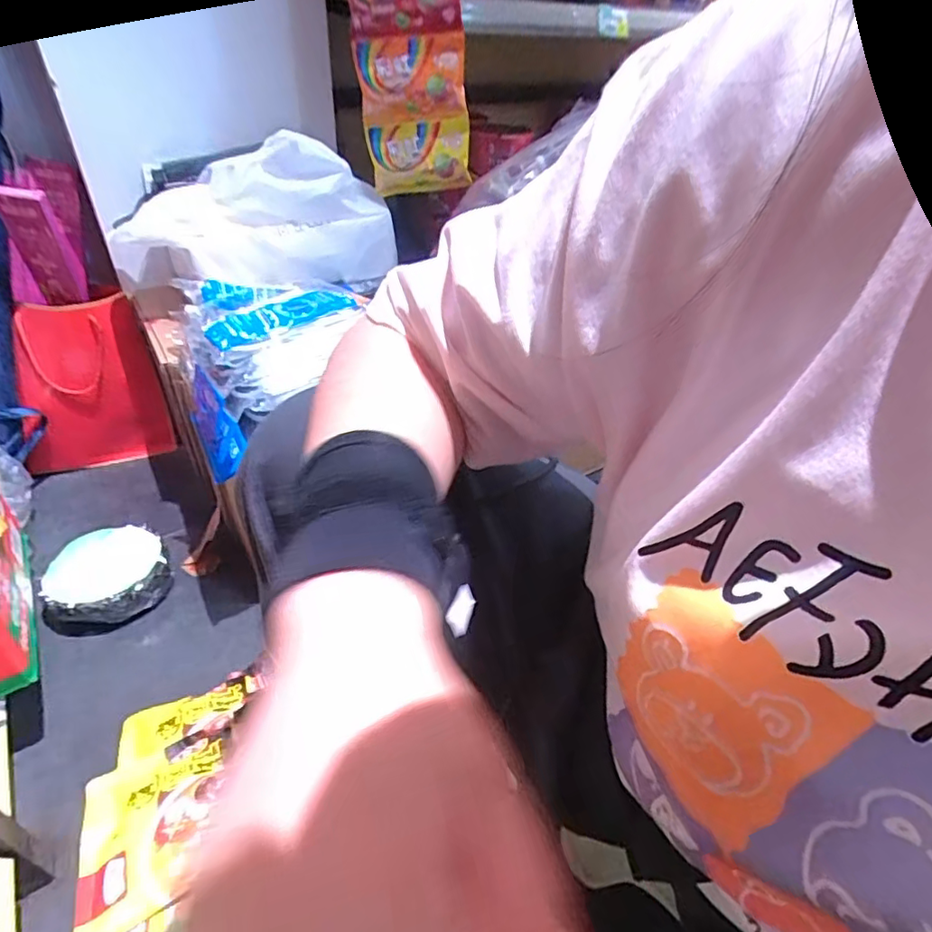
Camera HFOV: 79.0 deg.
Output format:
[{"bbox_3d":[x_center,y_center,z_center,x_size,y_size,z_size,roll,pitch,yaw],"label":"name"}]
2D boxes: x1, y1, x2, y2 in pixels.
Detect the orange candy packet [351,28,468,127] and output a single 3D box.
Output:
[{"bbox_3d":[-0.074,-0.571,0.842,0.155,0.116,0.046,-21,64,-11],"label":"orange candy packet"}]

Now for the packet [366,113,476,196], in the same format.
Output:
[{"bbox_3d":[-0.076,-0.510,0.942,0.160,0.125,0.049,-11,62,-3],"label":"packet"}]

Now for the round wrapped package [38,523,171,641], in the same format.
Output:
[{"bbox_3d":[-0.561,0.174,0.890,0.171,0.072,0.176,-19,45,-26],"label":"round wrapped package"}]

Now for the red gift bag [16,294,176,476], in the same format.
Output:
[{"bbox_3d":[-0.704,-0.127,1.051,0.252,0.337,0.049,-24,47,-30],"label":"red gift bag"}]

